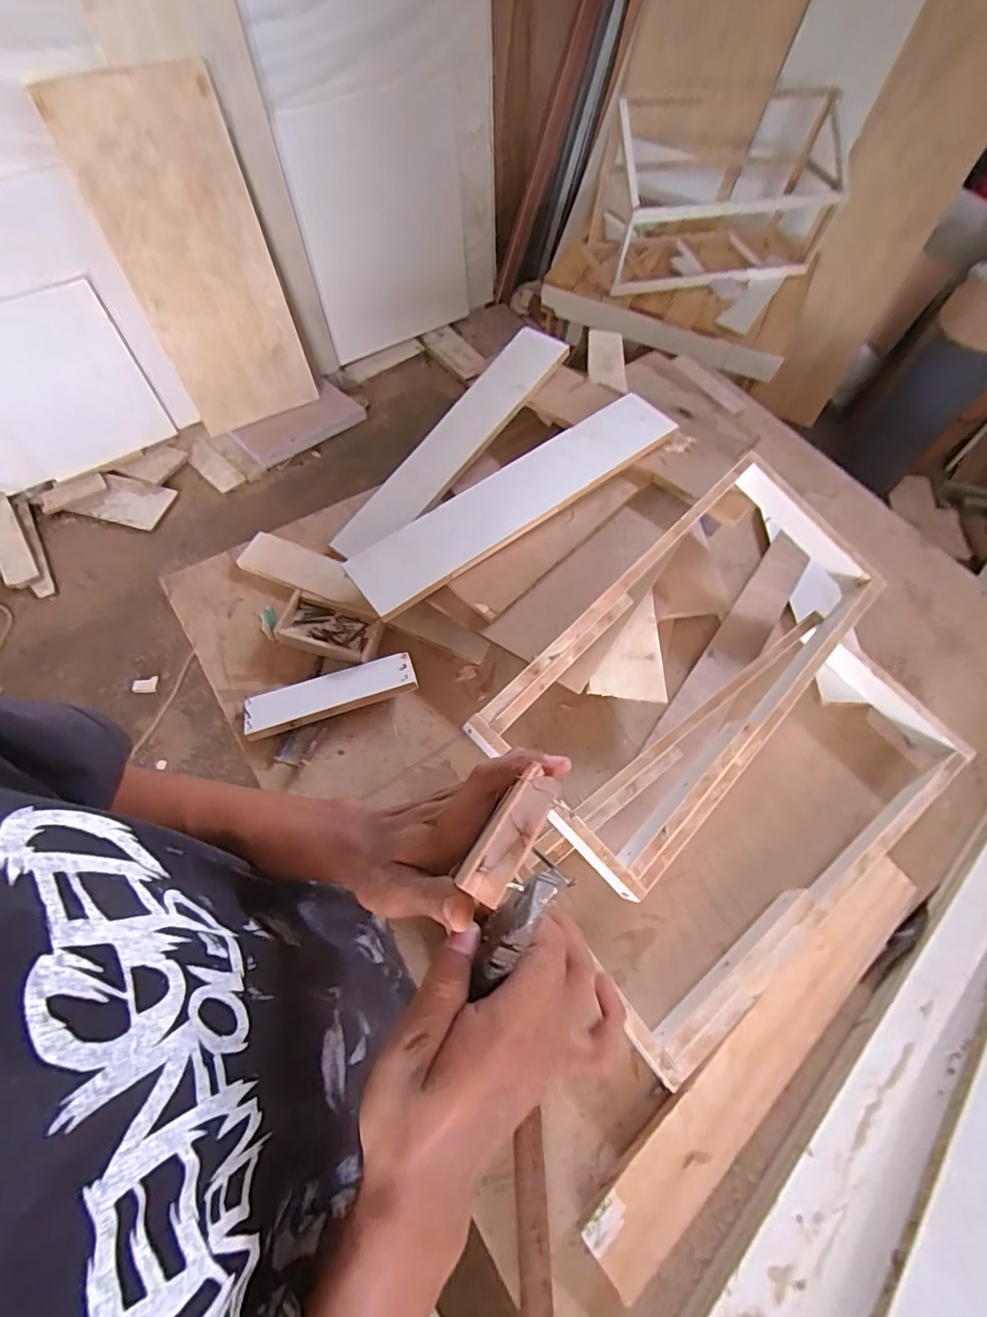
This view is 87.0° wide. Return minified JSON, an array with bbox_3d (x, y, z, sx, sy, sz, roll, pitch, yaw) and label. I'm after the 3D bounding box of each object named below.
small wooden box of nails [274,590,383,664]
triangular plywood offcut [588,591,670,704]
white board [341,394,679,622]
[{"bbox_3d":[-0.244,-0.047,0.780,0.139,0.028,0.078,15,63,3],"label":"small wooden box of nails"},{"bbox_3d":[0.198,-0.018,0.776,0.111,0.009,0.164,6,66,-5],"label":"triangular plywood offcut"},{"bbox_3d":[0.038,-0.258,0.836,0.579,0.020,0.118,-33,74,-13],"label":"white board"}]

